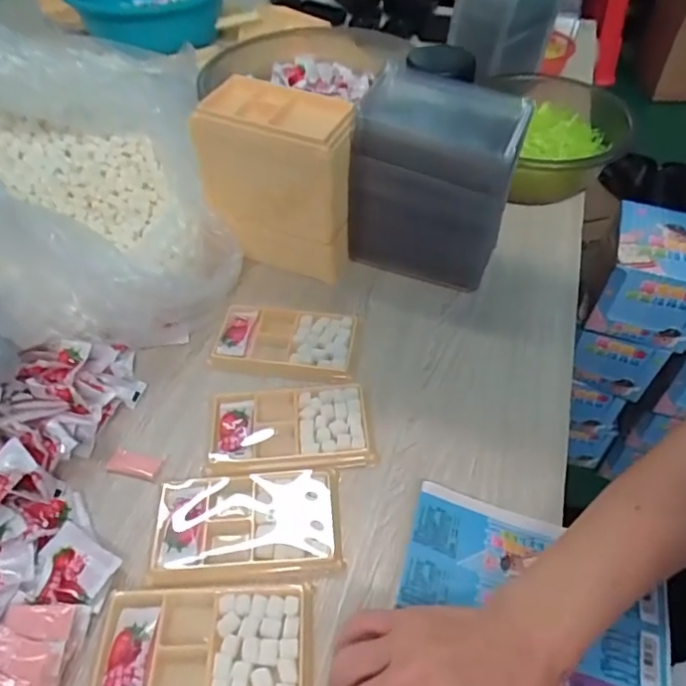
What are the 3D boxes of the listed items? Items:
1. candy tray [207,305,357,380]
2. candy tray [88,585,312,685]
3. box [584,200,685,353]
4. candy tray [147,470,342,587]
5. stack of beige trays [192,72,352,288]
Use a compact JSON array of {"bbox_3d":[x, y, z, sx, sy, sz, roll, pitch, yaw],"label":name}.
[{"bbox_3d":[-0.053,-0.006,0.515,0.126,0.011,0.076,6,49,6],"label":"candy tray"},{"bbox_3d":[-0.086,0.190,0.344,0.131,0.011,0.077,-1,49,0],"label":"candy tray"},{"bbox_3d":[0.470,-0.102,0.837,0.144,0.130,0.172,18,51,16],"label":"box"},{"bbox_3d":[-0.068,0.130,0.401,0.130,0.009,0.076,-3,49,-2],"label":"candy tray"},{"bbox_3d":[-0.062,-0.156,0.547,0.143,0.155,0.083,15,51,14],"label":"stack of beige trays"}]

